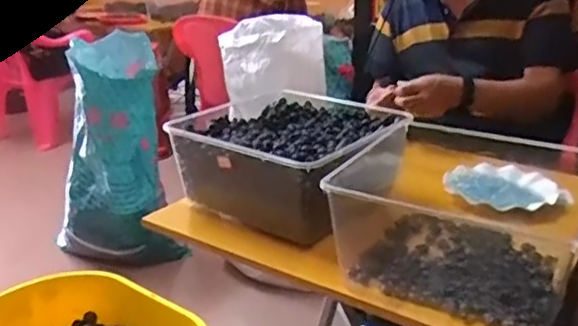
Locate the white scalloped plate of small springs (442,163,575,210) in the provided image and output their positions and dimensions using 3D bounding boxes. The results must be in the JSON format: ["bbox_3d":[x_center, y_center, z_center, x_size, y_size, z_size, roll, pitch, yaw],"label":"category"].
[{"bbox_3d":[0.366,0.045,1.056,0.180,0.034,0.173,-1,21,0],"label":"white scalloped plate of small springs"}]

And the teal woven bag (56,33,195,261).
[{"bbox_3d":[-0.506,-0.016,1.759,0.277,0.618,0.315,-12,24,-27],"label":"teal woven bag"}]

